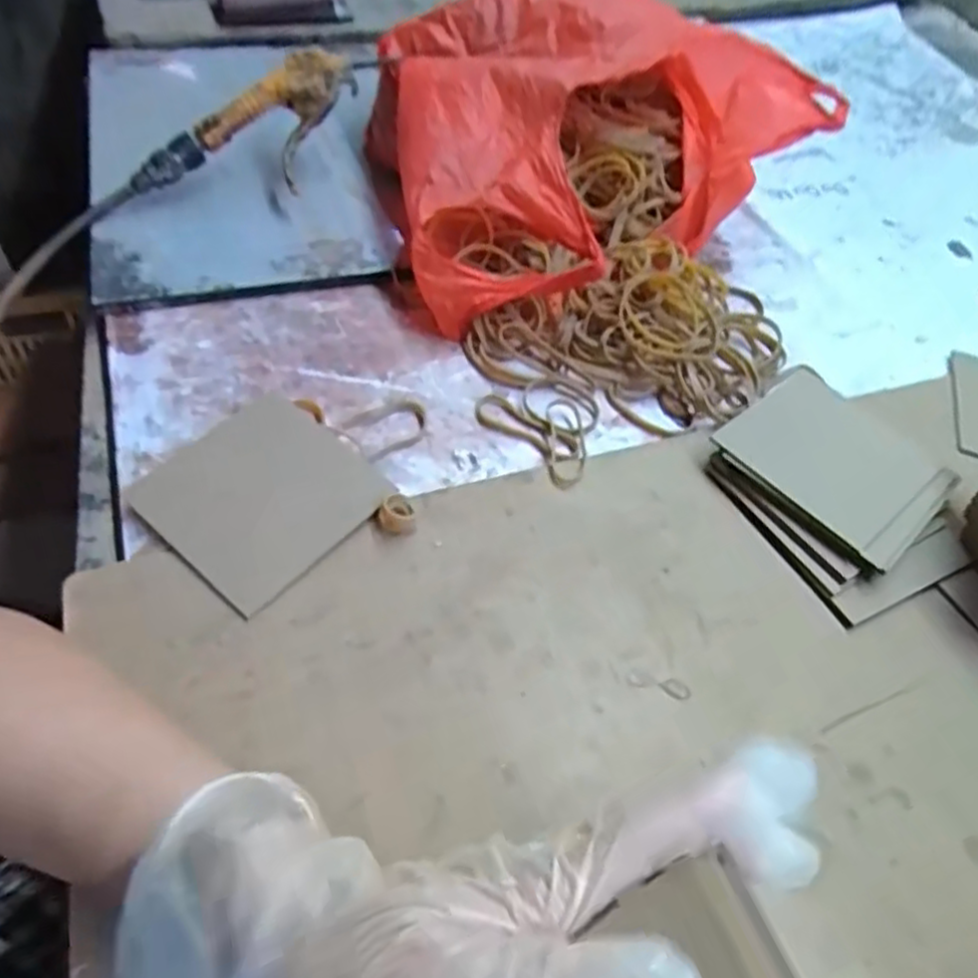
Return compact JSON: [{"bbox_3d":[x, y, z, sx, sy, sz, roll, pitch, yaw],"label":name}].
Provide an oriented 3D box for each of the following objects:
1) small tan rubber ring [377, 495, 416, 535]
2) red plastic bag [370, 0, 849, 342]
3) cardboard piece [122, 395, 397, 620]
[{"bbox_3d":[-0.052,0.015,0.395,0.019,0.014,0.020,3,51,-3],"label":"small tan rubber ring"},{"bbox_3d":[0.094,-0.281,0.571,0.345,0.132,0.311,-8,52,-12],"label":"red plastic bag"},{"bbox_3d":[-0.126,0.001,0.394,0.111,0.010,0.109,38,59,19],"label":"cardboard piece"}]

